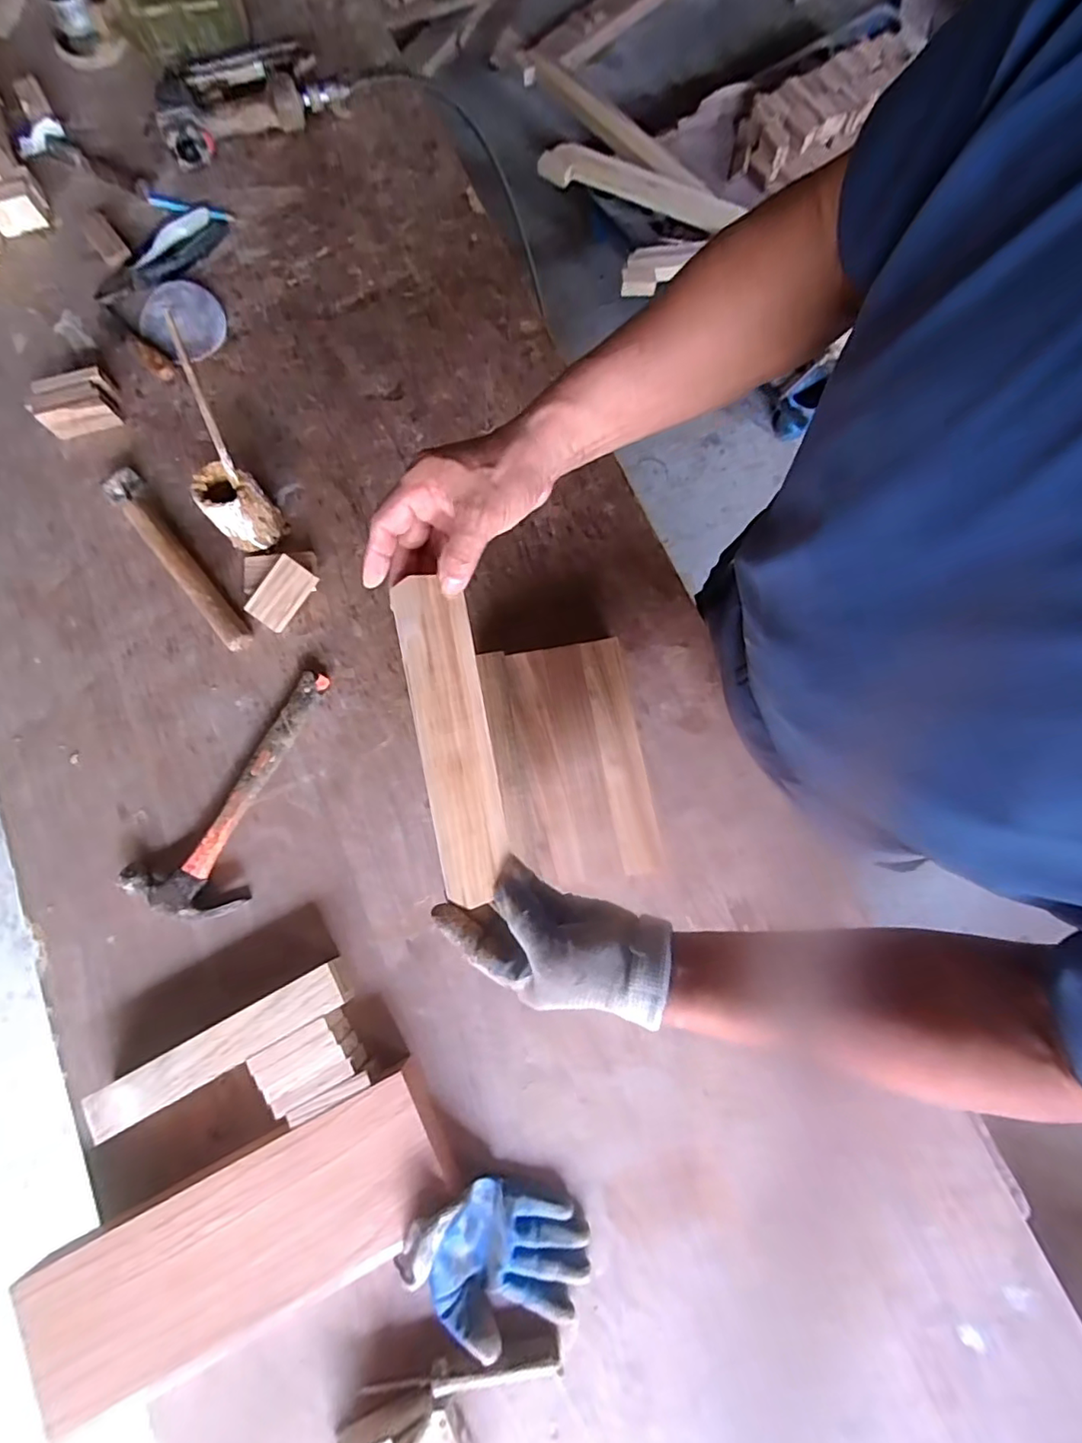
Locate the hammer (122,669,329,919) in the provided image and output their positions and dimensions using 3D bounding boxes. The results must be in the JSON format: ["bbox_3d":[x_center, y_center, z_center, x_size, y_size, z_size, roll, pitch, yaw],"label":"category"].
[{"bbox_3d":[-0.311,0.087,0.626,0.116,0.027,0.293,37,80,8],"label":"hammer"}]

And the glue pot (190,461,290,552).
[{"bbox_3d":[-0.354,-0.251,0.663,0.067,0.083,0.067,0,78,0],"label":"glue pot"}]

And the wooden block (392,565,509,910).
[{"bbox_3d":[-0.067,0.014,0.434,0.055,0.027,0.240,-10,92,-2],"label":"wooden block"}]

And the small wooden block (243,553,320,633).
[{"bbox_3d":[-0.309,-0.152,0.675,0.048,0.015,0.082,38,90,-20],"label":"small wooden block"}]

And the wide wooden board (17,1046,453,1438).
[{"bbox_3d":[-0.267,0.474,0.523,0.367,0.048,0.138,-26,79,-6],"label":"wide wooden board"}]

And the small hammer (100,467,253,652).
[{"bbox_3d":[-0.435,-0.196,0.682,0.043,0.034,0.278,-39,80,-8],"label":"small hammer"}]

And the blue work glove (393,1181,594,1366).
[{"bbox_3d":[-0.045,0.514,0.525,0.173,0.066,0.132,19,78,4],"label":"blue work glove"}]

